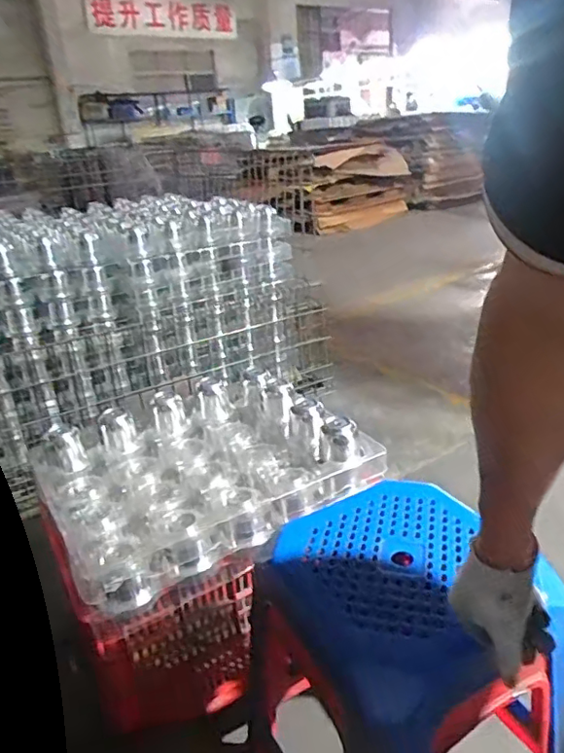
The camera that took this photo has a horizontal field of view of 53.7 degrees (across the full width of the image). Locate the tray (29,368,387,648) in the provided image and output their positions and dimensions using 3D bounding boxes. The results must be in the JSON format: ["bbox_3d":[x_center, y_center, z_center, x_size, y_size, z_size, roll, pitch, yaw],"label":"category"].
[{"bbox_3d":[-0.148,0.163,1.036,0.532,0.132,0.405,-19,27,-27],"label":"tray"}]

